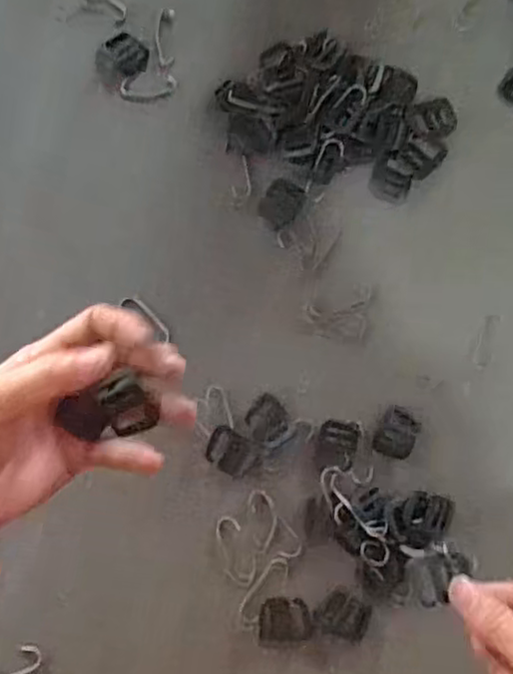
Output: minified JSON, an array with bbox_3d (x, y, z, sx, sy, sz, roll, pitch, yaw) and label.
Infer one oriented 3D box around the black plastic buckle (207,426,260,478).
[{"bbox_3d":[-0.016,0.072,0.435,0.031,0.004,0.025,30,83,4],"label":"black plastic buckle"}]

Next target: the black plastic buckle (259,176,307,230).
[{"bbox_3d":[0.017,-0.089,0.460,0.026,0.004,0.031,32,83,4],"label":"black plastic buckle"}]

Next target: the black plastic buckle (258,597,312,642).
[{"bbox_3d":[0.018,0.174,0.423,0.031,0.004,0.026,3,82,0],"label":"black plastic buckle"}]

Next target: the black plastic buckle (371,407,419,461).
[{"bbox_3d":[0.090,0.061,0.438,0.024,0.004,0.031,26,83,3],"label":"black plastic buckle"}]

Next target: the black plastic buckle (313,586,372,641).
[{"bbox_3d":[0.054,0.171,0.423,0.031,0.004,0.027,29,83,4],"label":"black plastic buckle"}]

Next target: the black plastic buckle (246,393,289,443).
[{"bbox_3d":[0.007,0.052,0.438,0.024,0.005,0.028,-37,84,-5],"label":"black plastic buckle"}]

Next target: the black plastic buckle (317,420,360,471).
[{"bbox_3d":[0.051,0.067,0.438,0.024,0.004,0.030,16,82,2],"label":"black plastic buckle"}]

